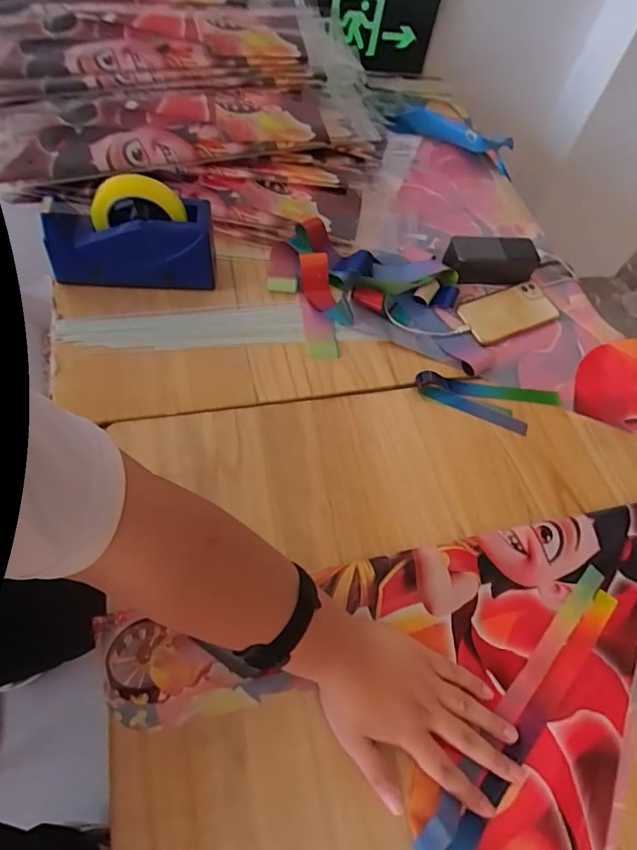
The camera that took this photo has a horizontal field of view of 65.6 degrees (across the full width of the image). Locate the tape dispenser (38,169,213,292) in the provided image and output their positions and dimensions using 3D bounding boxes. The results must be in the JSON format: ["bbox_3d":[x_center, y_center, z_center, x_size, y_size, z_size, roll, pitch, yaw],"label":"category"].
[{"bbox_3d":[-0.239,-0.240,0.626,0.201,0.125,0.063,-2,60,-9],"label":"tape dispenser"}]

